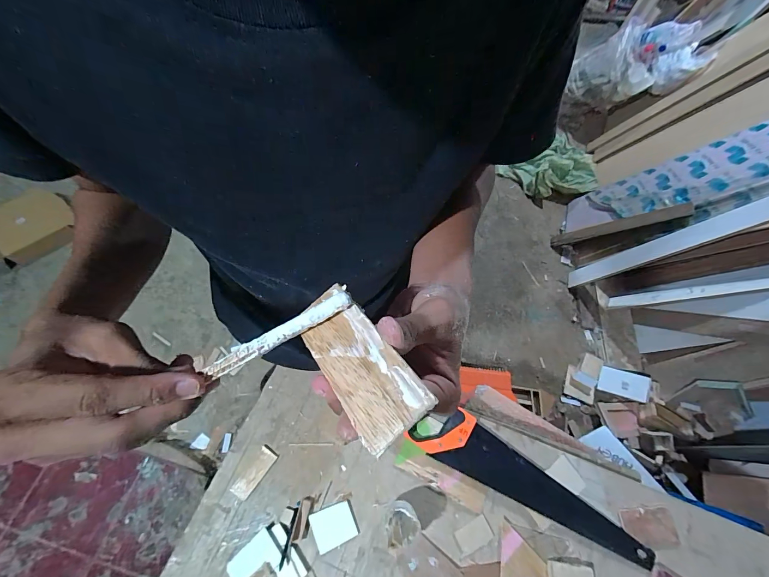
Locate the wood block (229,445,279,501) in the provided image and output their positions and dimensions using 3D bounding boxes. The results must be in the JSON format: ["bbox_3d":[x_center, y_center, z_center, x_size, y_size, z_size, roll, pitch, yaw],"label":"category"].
[{"bbox_3d":[-0.258,0.362,0.660,0.039,0.004,0.095,33,65,13],"label":"wood block"}]

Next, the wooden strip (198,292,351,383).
[{"bbox_3d":[-0.062,0.027,0.190,0.093,0.006,0.009,-29,66,3],"label":"wooden strip"}]

